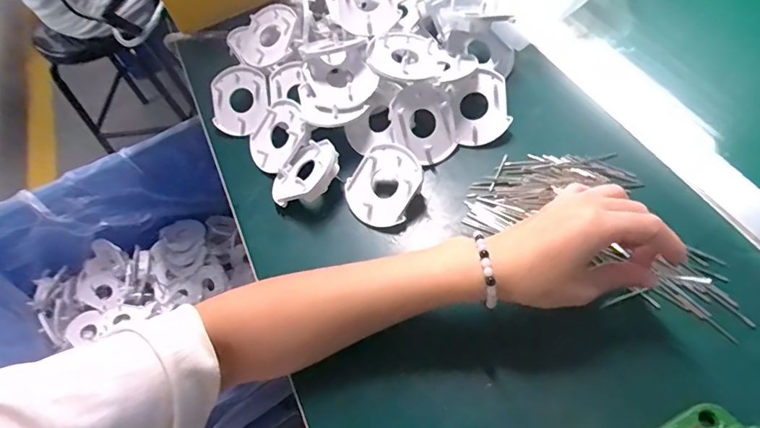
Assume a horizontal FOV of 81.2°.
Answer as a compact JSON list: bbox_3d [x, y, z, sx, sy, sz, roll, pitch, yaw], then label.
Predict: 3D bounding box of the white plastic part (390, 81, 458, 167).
[{"bbox_3d":[0.039,-0.080,0.398,0.054,0.070,0.014,-18,15,-9],"label":"white plastic part"}]

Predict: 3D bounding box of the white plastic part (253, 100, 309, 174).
[{"bbox_3d":[-0.097,-0.073,0.420,0.056,0.010,0.068,38,108,29],"label":"white plastic part"}]

